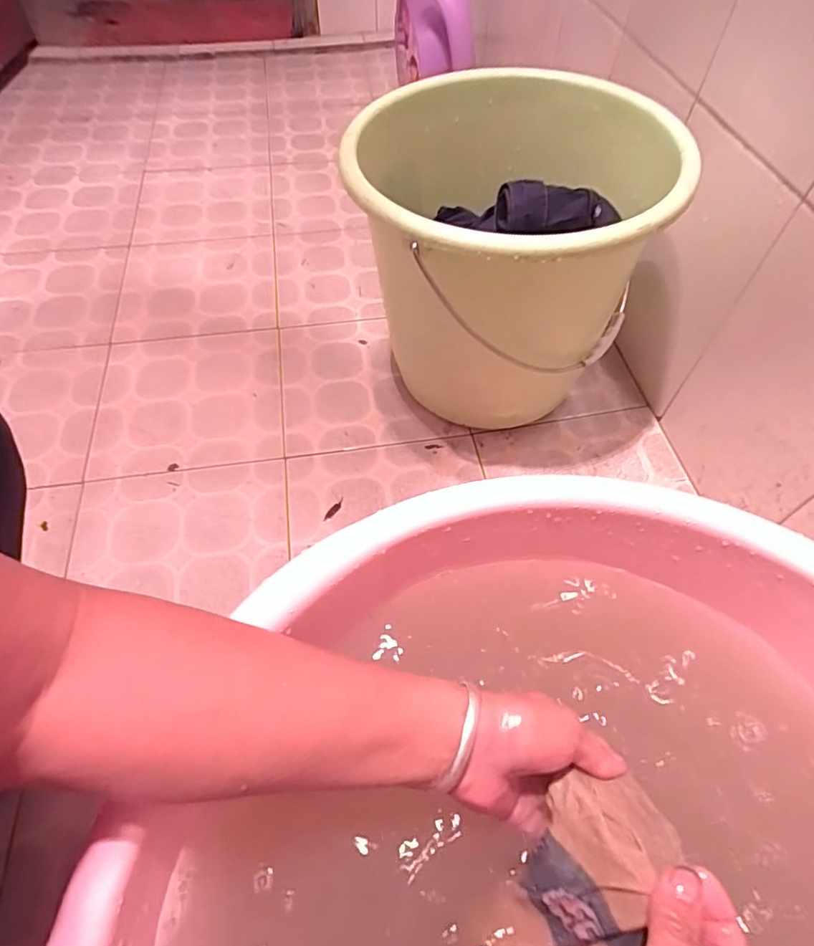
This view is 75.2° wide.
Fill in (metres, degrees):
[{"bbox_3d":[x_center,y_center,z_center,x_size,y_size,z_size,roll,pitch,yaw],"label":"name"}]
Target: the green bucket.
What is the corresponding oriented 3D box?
[{"bbox_3d":[0.102,-0.231,0.634,0.310,0.316,0.309,1,56,-1],"label":"green bucket"}]

